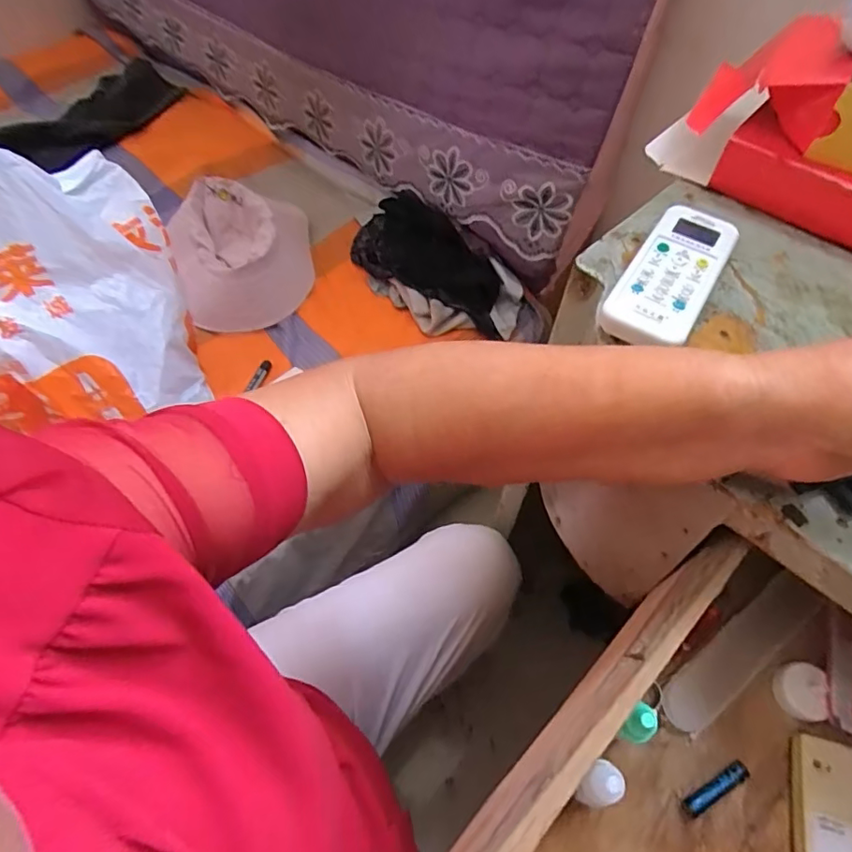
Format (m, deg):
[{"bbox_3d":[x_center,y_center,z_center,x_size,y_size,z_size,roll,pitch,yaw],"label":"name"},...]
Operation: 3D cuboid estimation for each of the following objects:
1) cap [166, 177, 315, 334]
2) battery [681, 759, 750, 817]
[{"bbox_3d":[-0.288,-0.270,0.864,0.204,0.100,0.240,-10,57,-7],"label":"cap"},{"bbox_3d":[0.163,0.204,0.306,0.043,0.008,0.010,-23,59,-16],"label":"battery"}]

